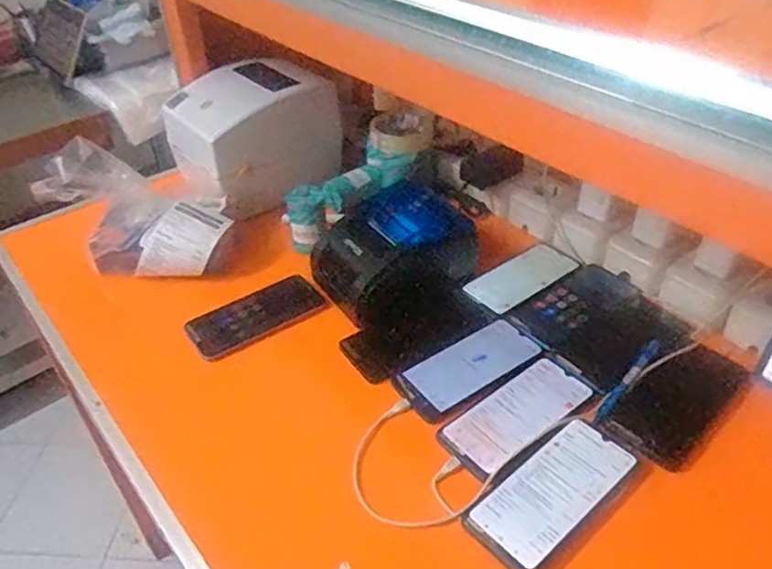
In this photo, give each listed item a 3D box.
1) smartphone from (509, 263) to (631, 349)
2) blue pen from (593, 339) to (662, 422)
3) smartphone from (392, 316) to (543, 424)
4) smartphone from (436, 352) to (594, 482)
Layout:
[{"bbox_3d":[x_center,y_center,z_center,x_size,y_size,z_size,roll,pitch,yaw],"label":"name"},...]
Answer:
[{"bbox_3d":[0.226,0.023,0.776,0.165,0.008,0.071,-28,44,-28],"label":"smartphone"},{"bbox_3d":[0.252,0.097,0.667,0.013,0.011,0.132,28,48,34],"label":"blue pen"},{"bbox_3d":[0.092,0.089,0.704,0.167,0.013,0.073,-25,43,-25],"label":"smartphone"},{"bbox_3d":[0.135,0.130,0.654,0.171,0.010,0.070,-28,44,-28],"label":"smartphone"}]

